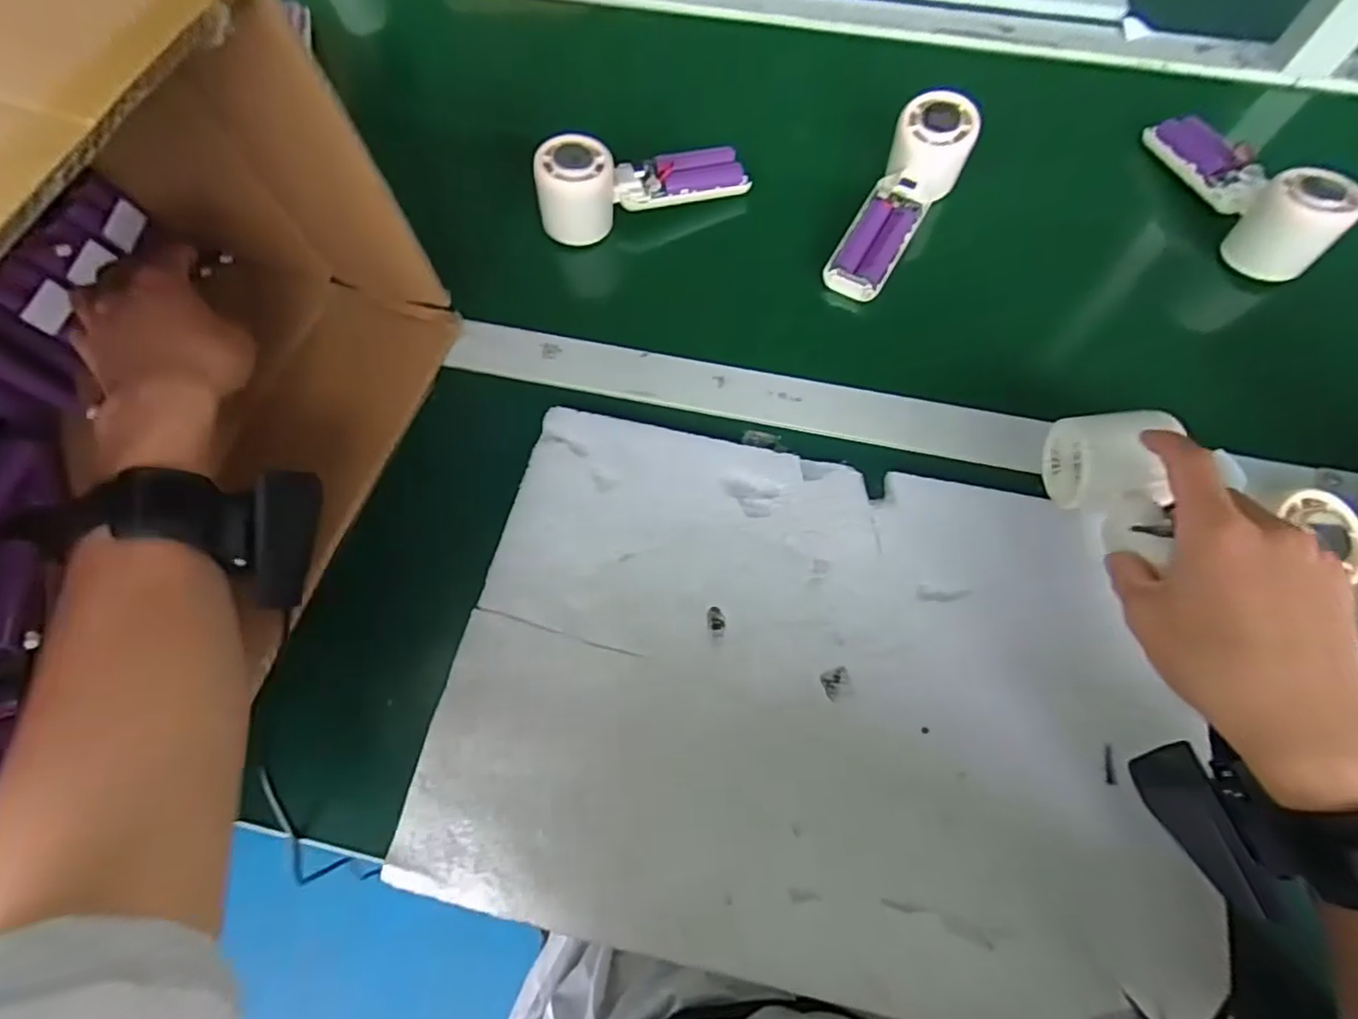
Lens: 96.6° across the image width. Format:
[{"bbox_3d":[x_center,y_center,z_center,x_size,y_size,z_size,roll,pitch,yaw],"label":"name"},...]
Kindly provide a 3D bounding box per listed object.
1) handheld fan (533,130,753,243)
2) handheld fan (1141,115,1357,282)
[{"bbox_3d":[-0.030,-0.260,0.468,0.161,0.055,0.051,-17,69,-7],"label":"handheld fan"},{"bbox_3d":[0.427,-0.251,0.453,0.051,0.053,0.165,-10,68,-4],"label":"handheld fan"}]

